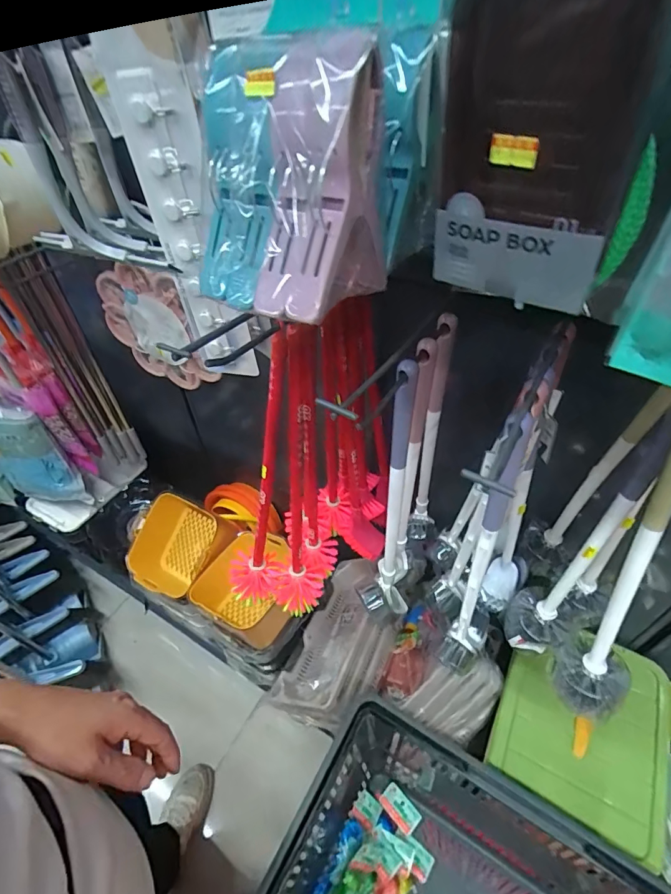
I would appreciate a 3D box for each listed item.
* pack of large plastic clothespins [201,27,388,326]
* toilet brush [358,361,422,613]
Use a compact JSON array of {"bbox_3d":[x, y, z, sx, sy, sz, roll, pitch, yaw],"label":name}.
[{"bbox_3d":[-0.036,-0.169,0.275,0.119,0.131,0.096,26,53,27],"label":"pack of large plastic clothespins"},{"bbox_3d":[0.072,0.107,0.616,0.071,0.509,0.076,-1,46,4],"label":"toilet brush"}]

